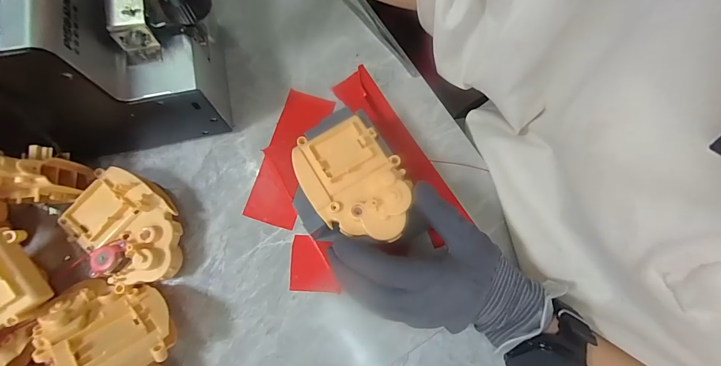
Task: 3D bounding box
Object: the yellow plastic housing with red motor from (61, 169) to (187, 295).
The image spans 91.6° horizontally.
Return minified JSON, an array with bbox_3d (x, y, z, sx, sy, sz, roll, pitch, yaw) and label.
[{"bbox_3d":[-0.187,0.036,0.282,0.070,0.025,0.098,-40,80,-11],"label":"yellow plastic housing with red motor"}]

